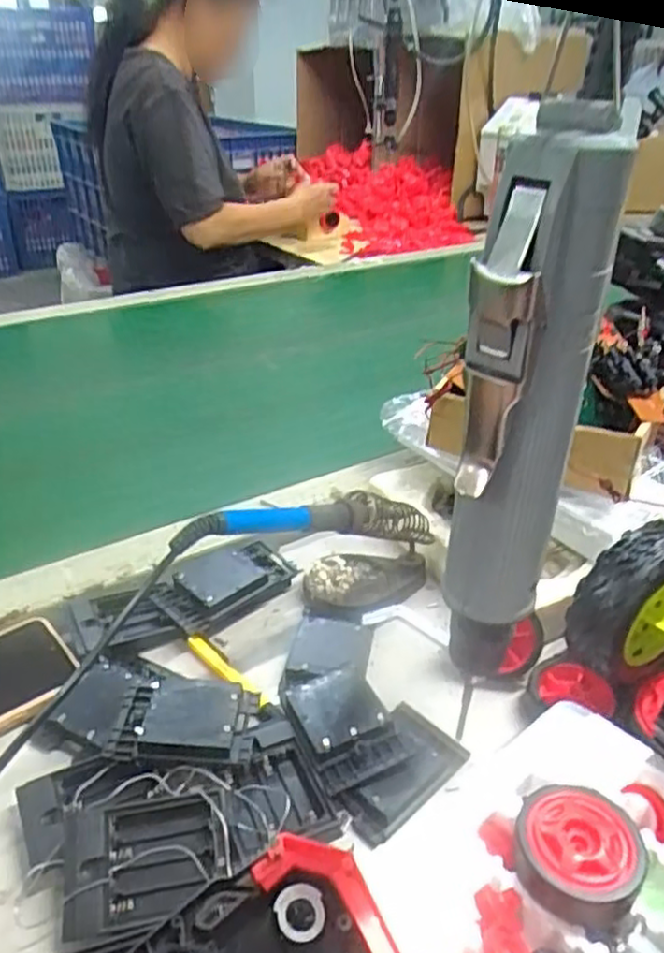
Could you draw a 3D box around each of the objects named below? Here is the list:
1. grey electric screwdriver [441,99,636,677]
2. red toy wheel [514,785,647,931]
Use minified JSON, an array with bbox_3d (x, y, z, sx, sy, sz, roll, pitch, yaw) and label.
[{"bbox_3d":[0.058,-0.011,0.220,0.034,0.181,0.028,12,33,18],"label":"grey electric screwdriver"},{"bbox_3d":[0.113,0.176,0.327,0.057,0.024,0.055,0,31,0],"label":"red toy wheel"}]

